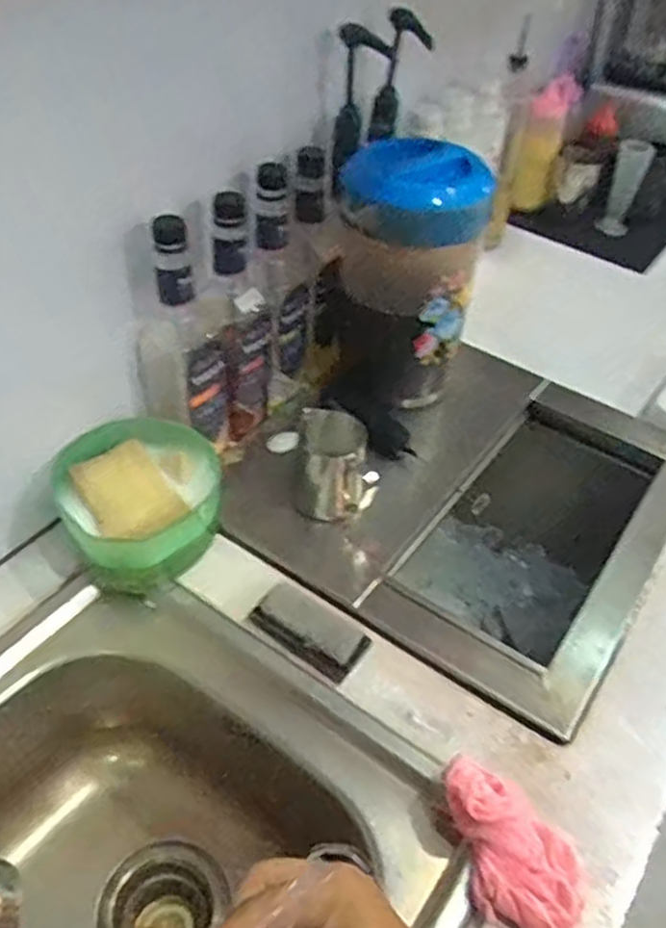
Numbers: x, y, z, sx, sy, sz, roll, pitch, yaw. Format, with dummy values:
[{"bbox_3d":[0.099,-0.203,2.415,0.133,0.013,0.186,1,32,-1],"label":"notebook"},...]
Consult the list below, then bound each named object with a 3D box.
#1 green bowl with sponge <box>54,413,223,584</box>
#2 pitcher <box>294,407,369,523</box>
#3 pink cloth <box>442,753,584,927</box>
[{"bbox_3d":[-0.190,0.034,0.730,0.157,0.067,0.156,3,44,-2],"label":"green bowl with sponge"},{"bbox_3d":[-0.001,0.005,0.761,0.065,0.101,0.067,1,44,-4],"label":"pitcher"},{"bbox_3d":[0.133,0.271,0.543,0.081,0.044,0.120,-11,46,-16],"label":"pink cloth"}]

